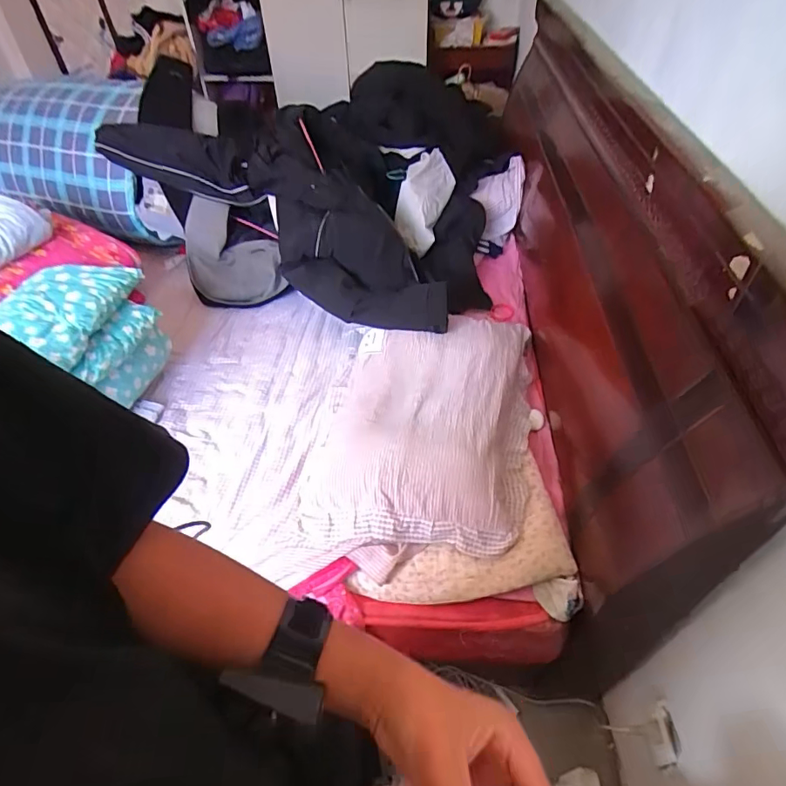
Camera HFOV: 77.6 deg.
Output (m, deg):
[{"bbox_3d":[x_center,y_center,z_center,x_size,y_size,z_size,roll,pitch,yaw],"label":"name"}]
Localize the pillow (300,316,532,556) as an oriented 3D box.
[{"bbox_3d":[0.078,0.045,1.082,0.432,0.092,0.653,9,47,10],"label":"pillow"}]

